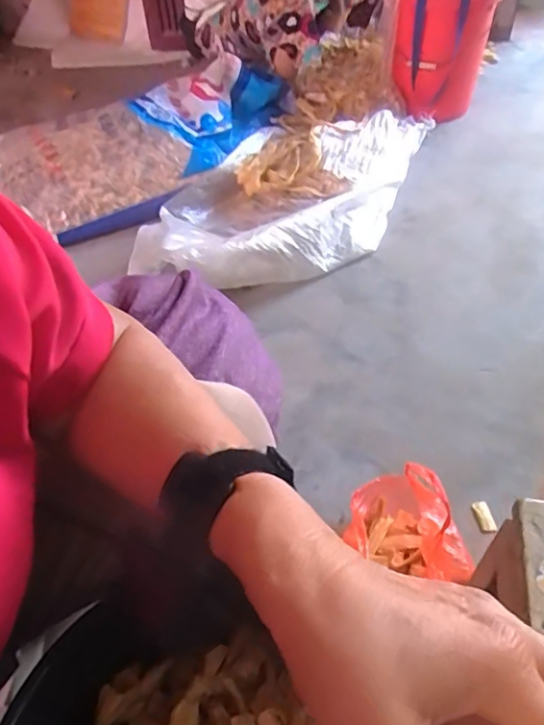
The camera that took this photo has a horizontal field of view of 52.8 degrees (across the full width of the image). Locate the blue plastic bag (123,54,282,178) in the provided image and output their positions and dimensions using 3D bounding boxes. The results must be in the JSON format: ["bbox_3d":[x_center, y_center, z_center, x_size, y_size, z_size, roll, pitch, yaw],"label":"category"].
[{"bbox_3d":[-0.145,-0.628,1.366,0.241,0.138,0.422,25,54,23],"label":"blue plastic bag"}]

